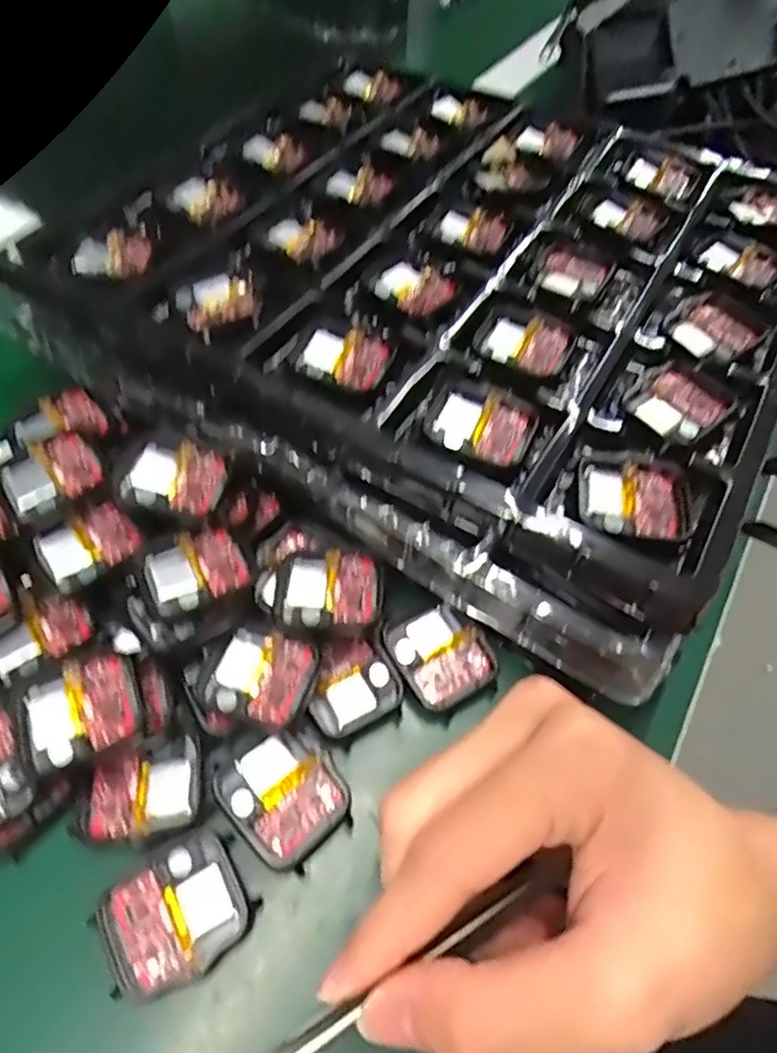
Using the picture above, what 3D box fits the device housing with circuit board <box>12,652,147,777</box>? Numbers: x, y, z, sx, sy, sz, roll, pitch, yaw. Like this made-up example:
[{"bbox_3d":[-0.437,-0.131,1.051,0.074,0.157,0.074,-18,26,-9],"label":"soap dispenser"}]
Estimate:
[{"bbox_3d":[-0.108,0.064,0.226,0.039,0.005,0.036,-22,59,-17],"label":"device housing with circuit board"}]

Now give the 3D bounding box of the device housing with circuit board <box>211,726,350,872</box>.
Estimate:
[{"bbox_3d":[-0.038,0.095,0.231,0.038,0.005,0.042,-39,65,-25],"label":"device housing with circuit board"}]

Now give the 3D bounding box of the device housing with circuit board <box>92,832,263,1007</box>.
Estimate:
[{"bbox_3d":[-0.069,0.126,0.210,0.045,0.006,0.037,-26,61,-19],"label":"device housing with circuit board"}]

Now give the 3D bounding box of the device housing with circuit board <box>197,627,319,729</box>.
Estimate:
[{"bbox_3d":[-0.049,0.056,0.245,0.040,0.006,0.033,17,57,9],"label":"device housing with circuit board"}]

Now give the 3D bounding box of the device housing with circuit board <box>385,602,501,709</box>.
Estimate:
[{"bbox_3d":[0.022,0.053,0.263,0.037,0.007,0.038,-28,61,-20],"label":"device housing with circuit board"}]

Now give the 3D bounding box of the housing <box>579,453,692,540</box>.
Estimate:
[{"bbox_3d":[0.094,-0.012,0.247,0.040,0.006,0.036,14,56,7],"label":"housing"}]

